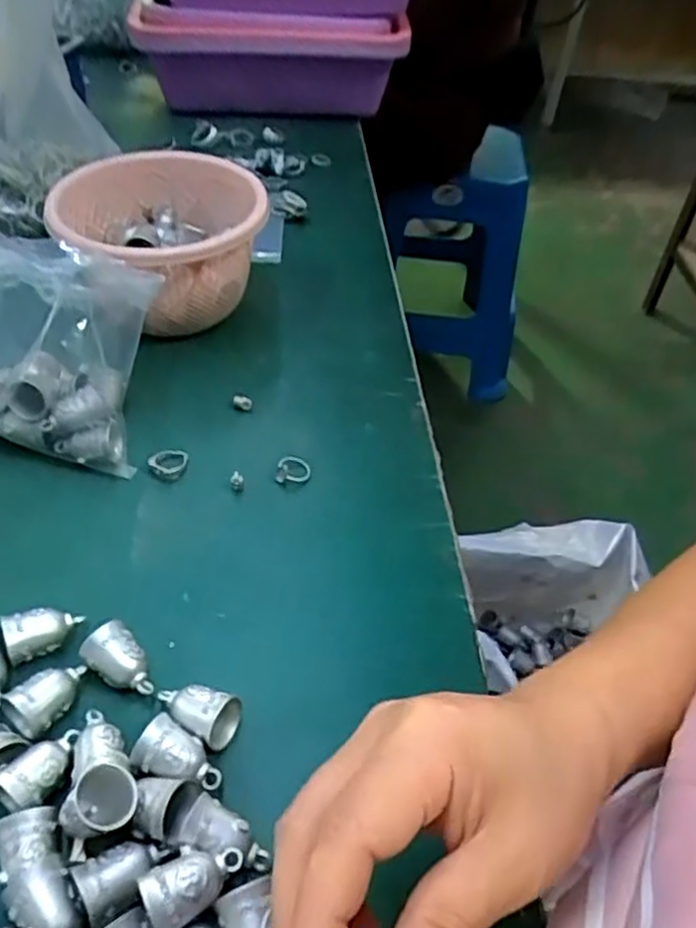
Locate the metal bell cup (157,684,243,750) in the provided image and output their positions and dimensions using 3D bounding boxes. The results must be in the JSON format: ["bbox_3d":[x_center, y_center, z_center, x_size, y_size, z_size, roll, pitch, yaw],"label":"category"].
[{"bbox_3d":[-0.070,0.114,0.320,0.039,0.019,0.022,12,47,7],"label":"metal bell cup"}]

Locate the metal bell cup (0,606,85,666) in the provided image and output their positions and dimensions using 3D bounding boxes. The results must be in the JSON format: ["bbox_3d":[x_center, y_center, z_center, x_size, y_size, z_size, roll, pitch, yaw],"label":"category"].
[{"bbox_3d":[-0.150,0.081,0.346,0.035,0.023,0.019,-26,53,-26],"label":"metal bell cup"}]

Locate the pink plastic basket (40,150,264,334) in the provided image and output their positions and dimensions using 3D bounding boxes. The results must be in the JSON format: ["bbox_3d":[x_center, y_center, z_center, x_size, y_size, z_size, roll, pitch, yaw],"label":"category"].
[{"bbox_3d":[-0.134,-0.158,0.524,0.144,0.096,0.151,-12,48,-15],"label":"pink plastic basket"}]

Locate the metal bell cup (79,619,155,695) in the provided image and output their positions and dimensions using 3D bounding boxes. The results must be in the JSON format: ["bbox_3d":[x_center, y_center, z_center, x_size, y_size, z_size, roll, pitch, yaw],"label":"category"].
[{"bbox_3d":[-0.108,0.097,0.336,0.022,0.022,0.035,-34,57,-31],"label":"metal bell cup"}]

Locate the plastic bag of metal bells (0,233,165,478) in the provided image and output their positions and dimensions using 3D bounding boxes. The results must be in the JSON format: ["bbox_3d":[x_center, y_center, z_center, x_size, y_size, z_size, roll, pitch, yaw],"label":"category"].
[{"bbox_3d":[-0.191,-0.073,0.428,0.132,0.111,0.084,11,47,6],"label":"plastic bag of metal bells"}]

